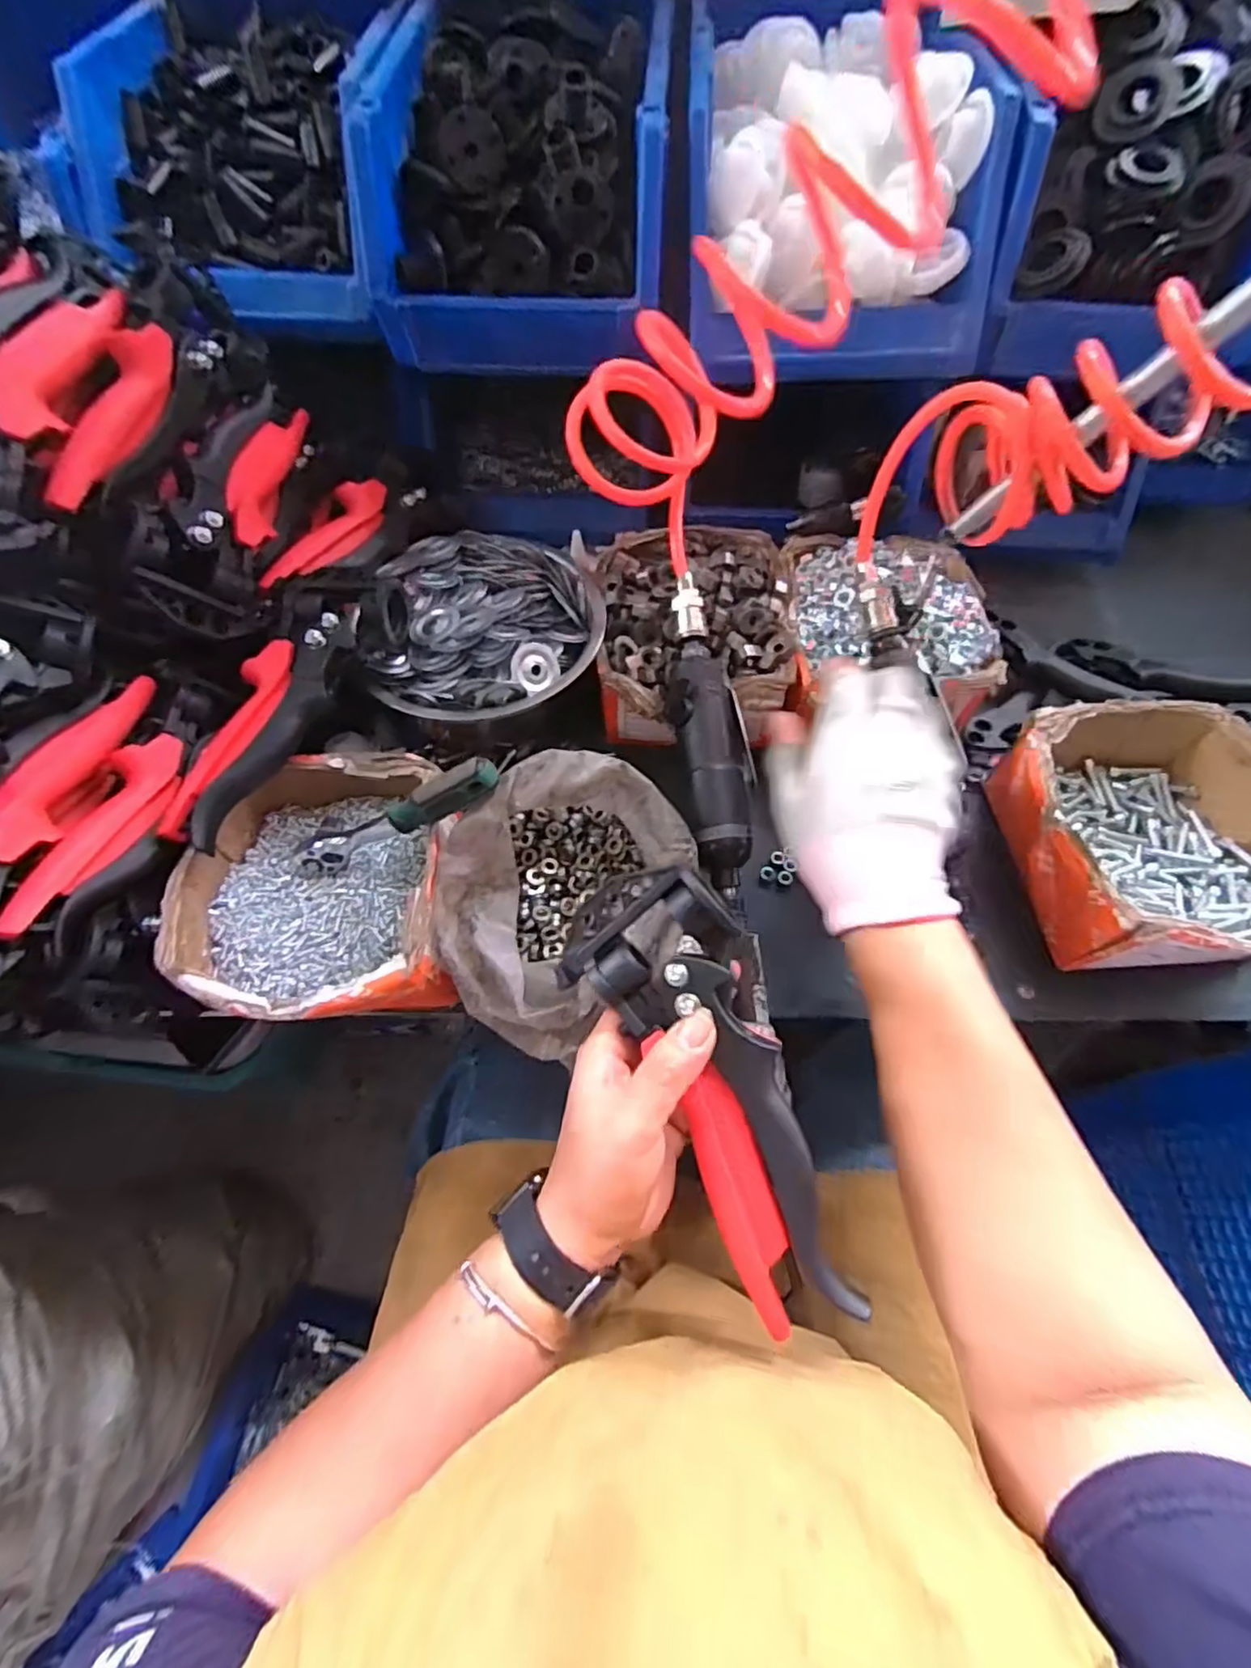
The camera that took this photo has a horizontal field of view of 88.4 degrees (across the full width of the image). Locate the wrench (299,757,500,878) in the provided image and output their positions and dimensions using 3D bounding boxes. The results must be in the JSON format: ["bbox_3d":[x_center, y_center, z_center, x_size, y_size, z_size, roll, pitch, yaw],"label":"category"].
[{"bbox_3d":[-0.139,-0.007,0.381,0.149,0.023,0.020,-23,59,24],"label":"wrench"}]

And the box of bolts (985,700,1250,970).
[{"bbox_3d":[0.335,0.004,0.415,0.151,0.072,0.169,-3,62,-3],"label":"box of bolts"}]

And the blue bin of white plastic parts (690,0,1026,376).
[{"bbox_3d":[0.147,-0.488,0.472,0.198,0.109,0.313,3,61,1],"label":"blue bin of white plastic parts"}]

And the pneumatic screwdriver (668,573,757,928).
[{"bbox_3d":[0.058,-0.060,0.419,0.051,0.032,0.223,-6,78,-4],"label":"pneumatic screwdriver"}]

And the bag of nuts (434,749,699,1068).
[{"bbox_3d":[-0.037,0.036,0.369,0.134,0.082,0.150,23,64,11],"label":"bag of nuts"}]

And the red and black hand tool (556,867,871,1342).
[{"bbox_3d":[0.034,0.117,0.297,0.091,0.029,0.200,-26,79,11],"label":"red and black hand tool"}]

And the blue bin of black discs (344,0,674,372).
[{"bbox_3d":[-0.070,-0.502,0.485,0.200,0.122,0.307,3,61,1],"label":"blue bin of black discs"}]

